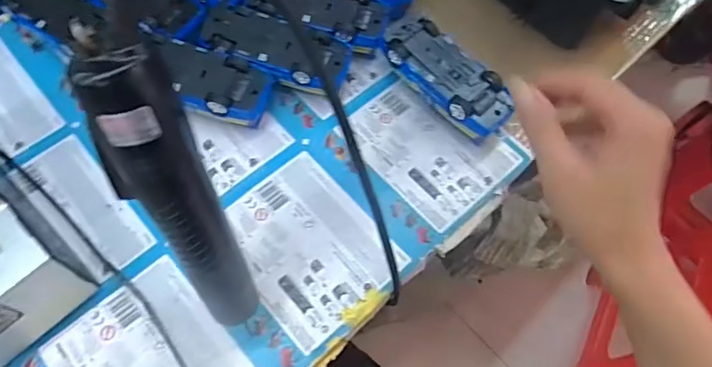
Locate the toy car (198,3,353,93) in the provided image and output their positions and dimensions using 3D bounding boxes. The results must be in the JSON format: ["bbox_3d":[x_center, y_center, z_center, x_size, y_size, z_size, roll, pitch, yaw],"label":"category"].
[{"bbox_3d":[-0.072,-0.113,0.462,0.131,0.046,0.060,18,65,7],"label":"toy car"}]

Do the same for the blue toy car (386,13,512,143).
[{"bbox_3d":[0.079,-0.089,0.454,0.055,0.043,0.125,-41,72,-19],"label":"blue toy car"}]

